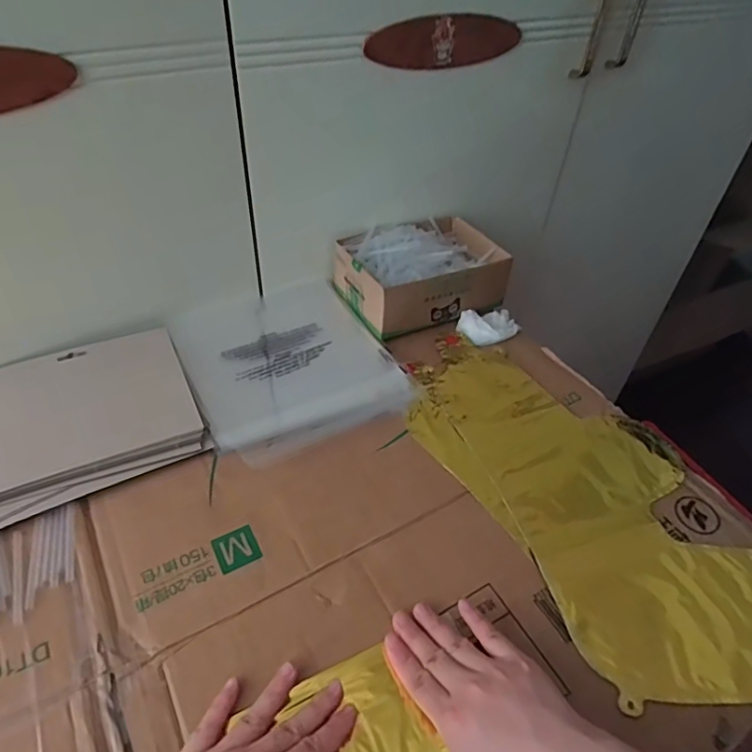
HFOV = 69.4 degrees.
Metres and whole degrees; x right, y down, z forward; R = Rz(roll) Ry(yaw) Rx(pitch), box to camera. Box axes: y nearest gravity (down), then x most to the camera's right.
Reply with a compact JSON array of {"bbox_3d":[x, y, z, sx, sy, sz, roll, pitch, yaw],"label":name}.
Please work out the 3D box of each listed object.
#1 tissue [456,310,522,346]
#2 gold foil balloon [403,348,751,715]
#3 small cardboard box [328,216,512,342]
[{"bbox_3d":[0.132,-0.063,0.638,0.065,0.022,0.052,-23,51,-25],"label":"tissue"},{"bbox_3d":[0.200,0.106,0.486,0.205,0.014,0.388,-19,49,-22],"label":"gold foil balloon"},{"bbox_3d":[0.056,-0.130,0.660,0.185,0.074,0.135,-19,49,-22],"label":"small cardboard box"}]

